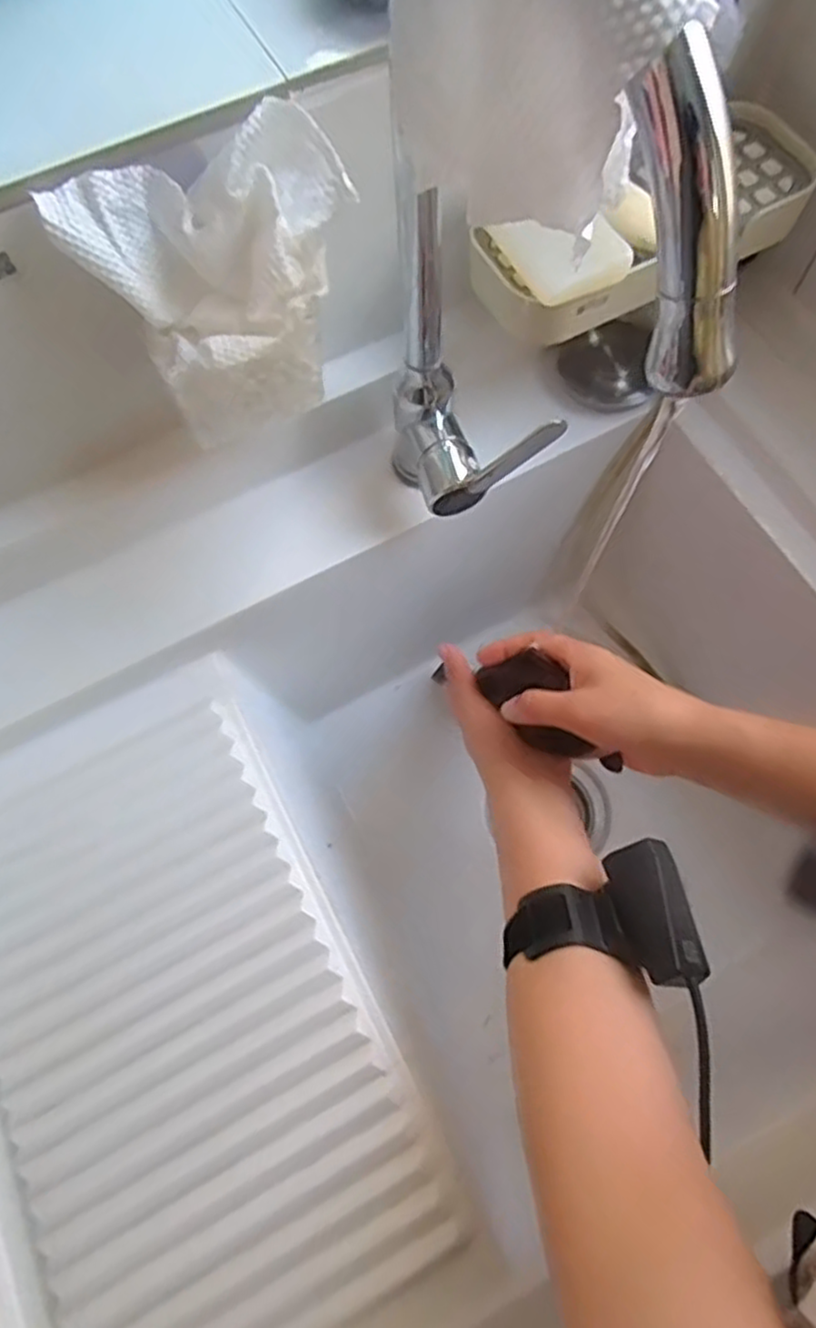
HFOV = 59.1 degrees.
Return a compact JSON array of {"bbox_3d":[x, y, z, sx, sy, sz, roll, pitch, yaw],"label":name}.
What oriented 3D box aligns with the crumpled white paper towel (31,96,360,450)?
[{"bbox_3d":[-0.090,-0.196,0.394,0.143,0.125,0.092,-27,72,-8],"label":"crumpled white paper towel"}]

